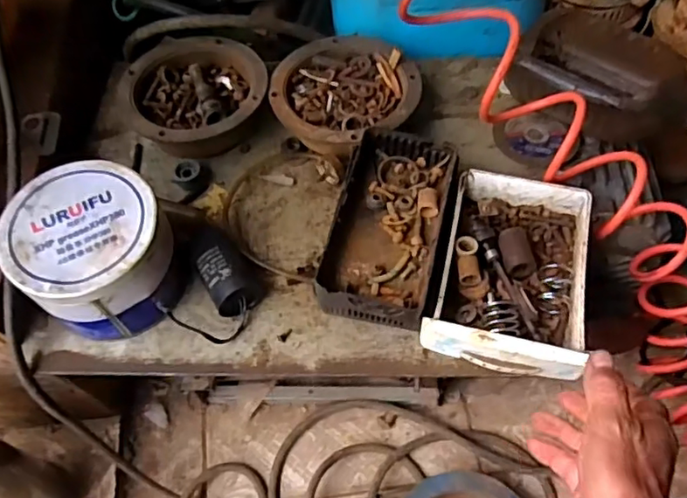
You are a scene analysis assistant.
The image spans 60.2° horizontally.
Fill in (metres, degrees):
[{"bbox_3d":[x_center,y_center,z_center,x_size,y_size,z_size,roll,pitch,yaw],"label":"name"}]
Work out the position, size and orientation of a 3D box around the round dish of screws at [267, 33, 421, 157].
[{"bbox_3d":[0.003,-0.155,0.615,0.145,0.052,0.146,-1,57,2],"label":"round dish of screws"}]

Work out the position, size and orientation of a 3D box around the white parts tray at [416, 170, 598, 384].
[{"bbox_3d":[0.146,0.017,0.510,0.119,0.037,0.176,11,58,9],"label":"white parts tray"}]

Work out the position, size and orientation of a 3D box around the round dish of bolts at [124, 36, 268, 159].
[{"bbox_3d":[-0.149,-0.158,0.623,0.134,0.052,0.138,-1,57,2],"label":"round dish of bolts"}]

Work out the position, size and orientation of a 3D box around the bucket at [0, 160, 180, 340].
[{"bbox_3d":[-0.204,0.005,0.499,0.117,0.099,0.118,-1,57,2],"label":"bucket"}]

